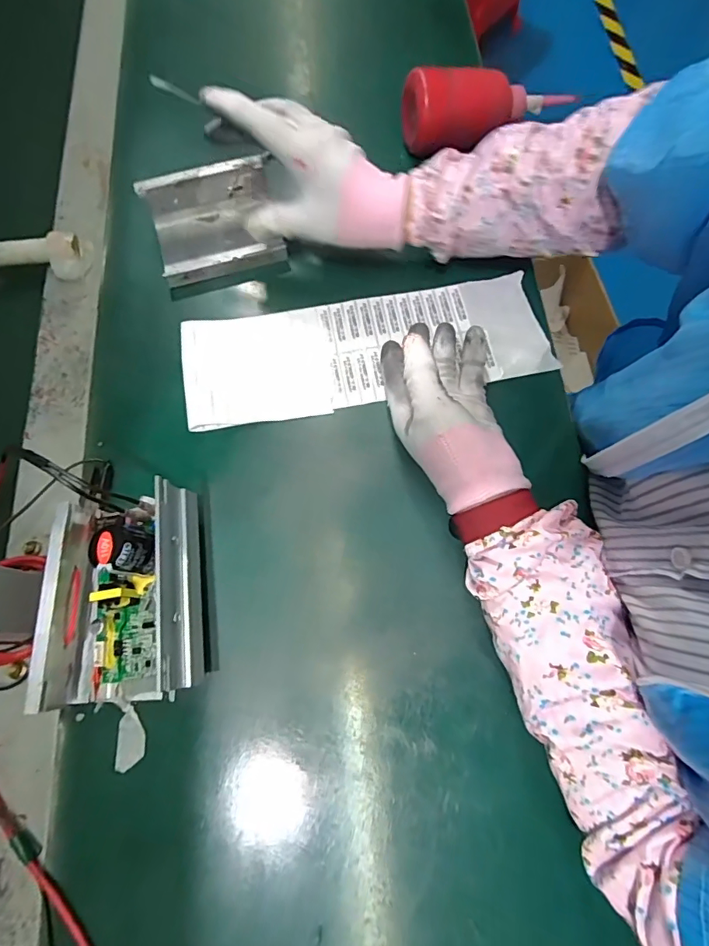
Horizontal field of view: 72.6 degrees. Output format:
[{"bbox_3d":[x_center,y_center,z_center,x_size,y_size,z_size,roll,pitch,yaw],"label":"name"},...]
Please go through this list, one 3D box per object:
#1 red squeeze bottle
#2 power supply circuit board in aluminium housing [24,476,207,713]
[{"bbox_3d":[0.134,-0.358,0.462,0.176,0.050,0.057,-11,71,-3],"label":"red squeeze bottle"},{"bbox_3d":[-0.154,0.090,0.319,0.108,0.067,0.159,-10,71,-3],"label":"power supply circuit board in aluminium housing"}]

